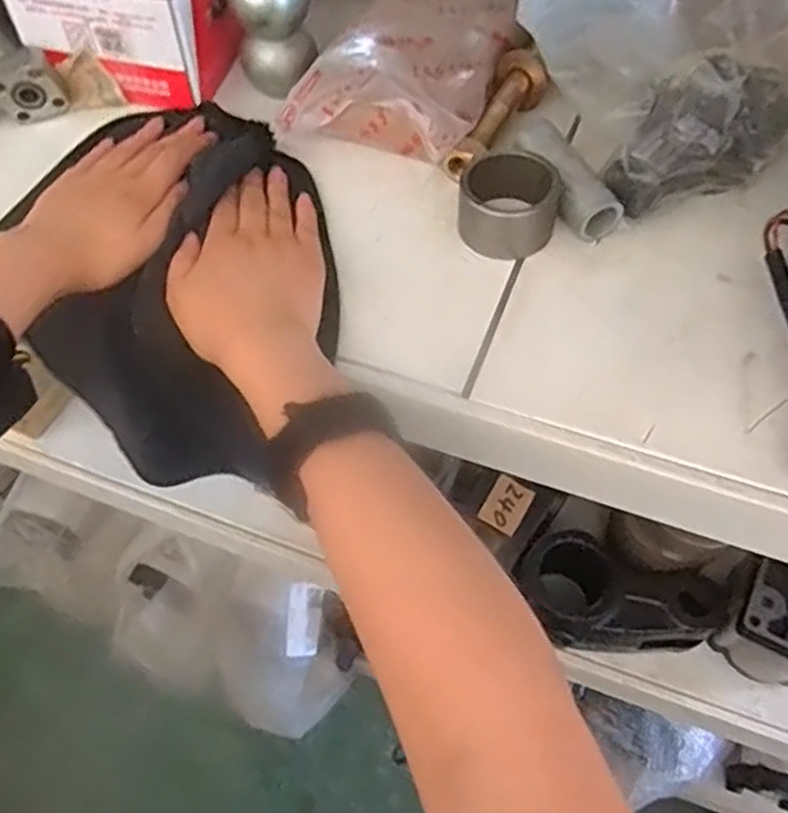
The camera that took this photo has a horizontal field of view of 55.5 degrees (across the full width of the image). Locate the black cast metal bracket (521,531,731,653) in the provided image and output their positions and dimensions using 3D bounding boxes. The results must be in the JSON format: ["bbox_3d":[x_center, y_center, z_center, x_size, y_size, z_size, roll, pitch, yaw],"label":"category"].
[{"bbox_3d":[0.197,0.168,0.661,0.178,0.065,0.092,10,59,7],"label":"black cast metal bracket"}]

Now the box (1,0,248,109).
[{"bbox_3d":[-0.183,-0.292,0.537,0.135,0.082,0.121,11,59,8],"label":"box"}]

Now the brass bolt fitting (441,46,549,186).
[{"bbox_3d":[0.069,-0.194,0.504,0.037,0.033,0.111,23,61,14],"label":"brass bolt fitting"}]

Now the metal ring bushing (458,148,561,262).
[{"bbox_3d":[0.069,-0.123,0.450,0.058,0.041,0.053,10,59,7],"label":"metal ring bushing"}]

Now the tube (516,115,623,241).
[{"bbox_3d":[0.105,-0.143,0.469,0.030,0.027,0.088,-22,61,-12],"label":"tube"}]

